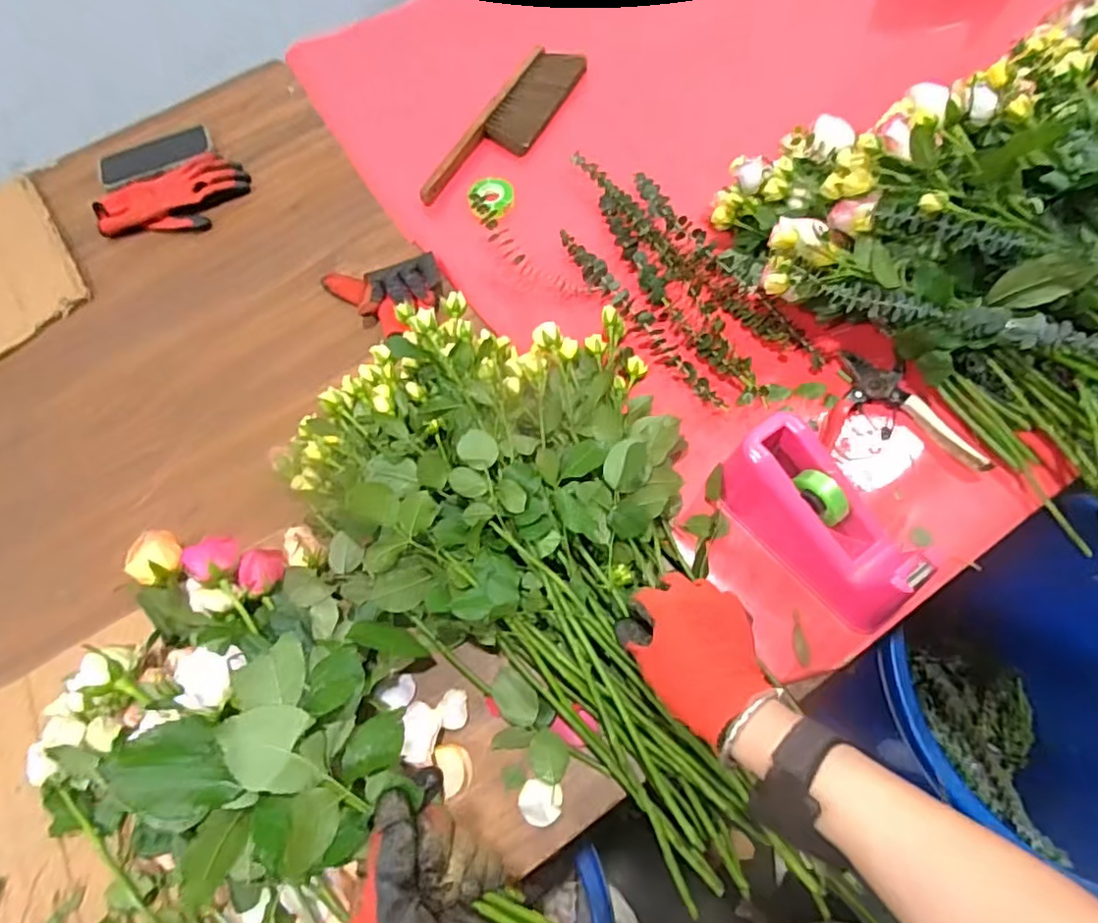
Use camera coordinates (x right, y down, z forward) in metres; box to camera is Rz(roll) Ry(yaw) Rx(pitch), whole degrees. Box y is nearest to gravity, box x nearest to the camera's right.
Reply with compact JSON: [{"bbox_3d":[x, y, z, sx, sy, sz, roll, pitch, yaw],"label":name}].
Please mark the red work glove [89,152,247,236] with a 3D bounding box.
[{"bbox_3d":[-0.535,-0.374,0.854,0.207,0.023,0.118,-31,69,-10],"label":"red work glove"}]

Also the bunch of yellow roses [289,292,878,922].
[{"bbox_3d":[-0.008,0.115,0.549,0.360,0.119,0.566,-19,68,-5],"label":"bunch of yellow roses"}]

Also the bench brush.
[{"bbox_3d":[-0.057,-0.491,0.879,0.100,0.027,0.349,24,71,12],"label":"bench brush"}]

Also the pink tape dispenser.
[{"bbox_3d":[0.251,0.056,0.558,0.073,0.103,0.190,-35,68,-11],"label":"pink tape dispenser"}]

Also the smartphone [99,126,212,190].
[{"bbox_3d":[-0.584,-0.452,0.887,0.163,0.006,0.077,-26,69,-8],"label":"smartphone"}]

